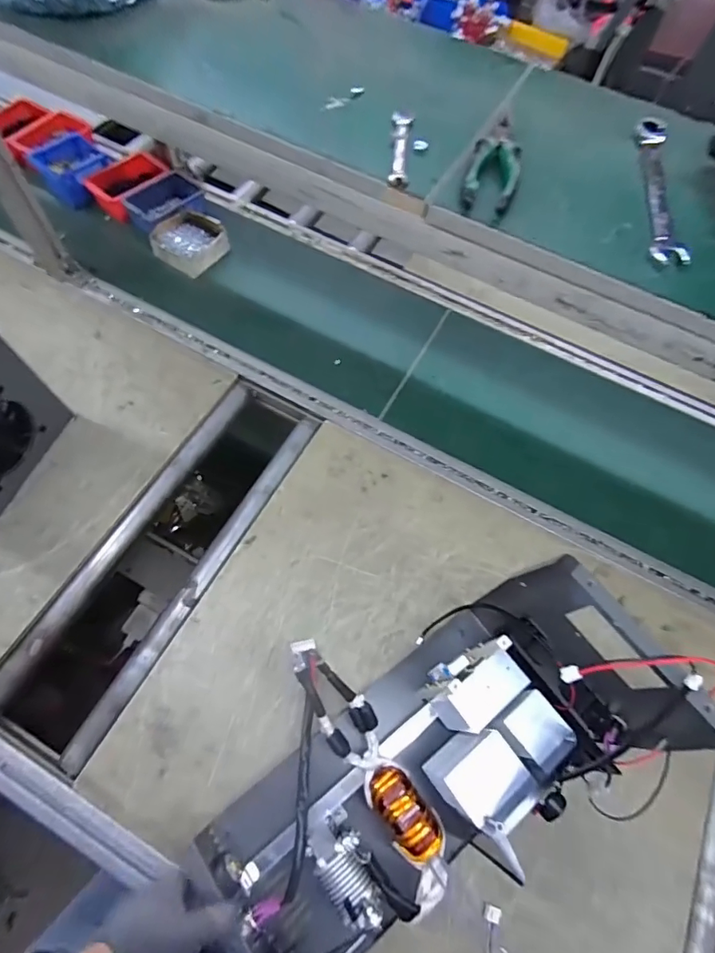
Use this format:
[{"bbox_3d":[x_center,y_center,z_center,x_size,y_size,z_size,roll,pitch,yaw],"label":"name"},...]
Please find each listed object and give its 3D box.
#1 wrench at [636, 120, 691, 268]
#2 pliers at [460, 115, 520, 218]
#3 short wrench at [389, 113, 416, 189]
[{"bbox_3d":[0.298,-0.288,0.469,0.032,0.016,0.206,8,64,0],"label":"wrench"},{"bbox_3d":[0.134,-0.300,0.459,0.048,0.024,0.108,16,63,5],"label":"pliers"},{"bbox_3d":[0.043,-0.331,0.478,0.022,0.005,0.117,7,62,0],"label":"short wrench"}]

